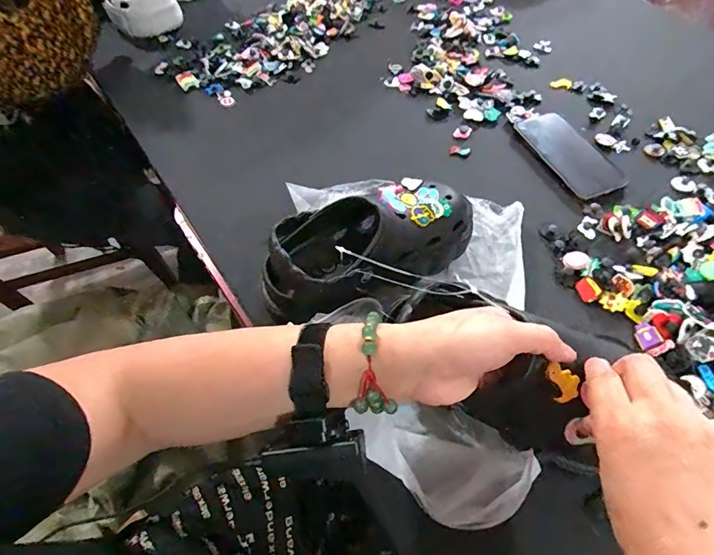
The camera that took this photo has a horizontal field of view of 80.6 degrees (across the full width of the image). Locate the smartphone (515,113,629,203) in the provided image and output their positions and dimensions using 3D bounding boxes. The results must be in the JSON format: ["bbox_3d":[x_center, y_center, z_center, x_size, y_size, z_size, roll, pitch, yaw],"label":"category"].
[{"bbox_3d":[0.294,-0.173,0.583,0.080,0.004,0.162,-19,59,-11],"label":"smartphone"}]

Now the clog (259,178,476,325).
[{"bbox_3d":[0.017,-0.027,0.435,0.231,0.099,0.096,-27,60,-15],"label":"clog"}]

